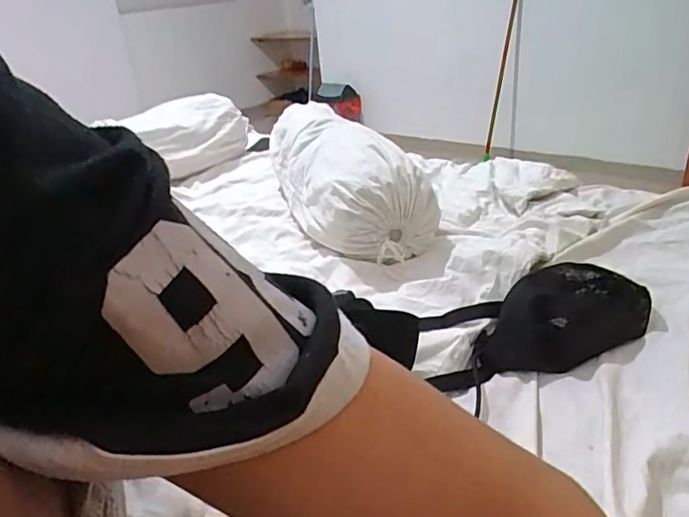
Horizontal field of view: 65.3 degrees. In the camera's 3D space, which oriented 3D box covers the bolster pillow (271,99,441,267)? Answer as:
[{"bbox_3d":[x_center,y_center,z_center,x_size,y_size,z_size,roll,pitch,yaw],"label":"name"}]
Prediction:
[{"bbox_3d":[-0.021,-0.184,1.142,0.175,0.191,0.627,-14,28,-18],"label":"bolster pillow"}]

